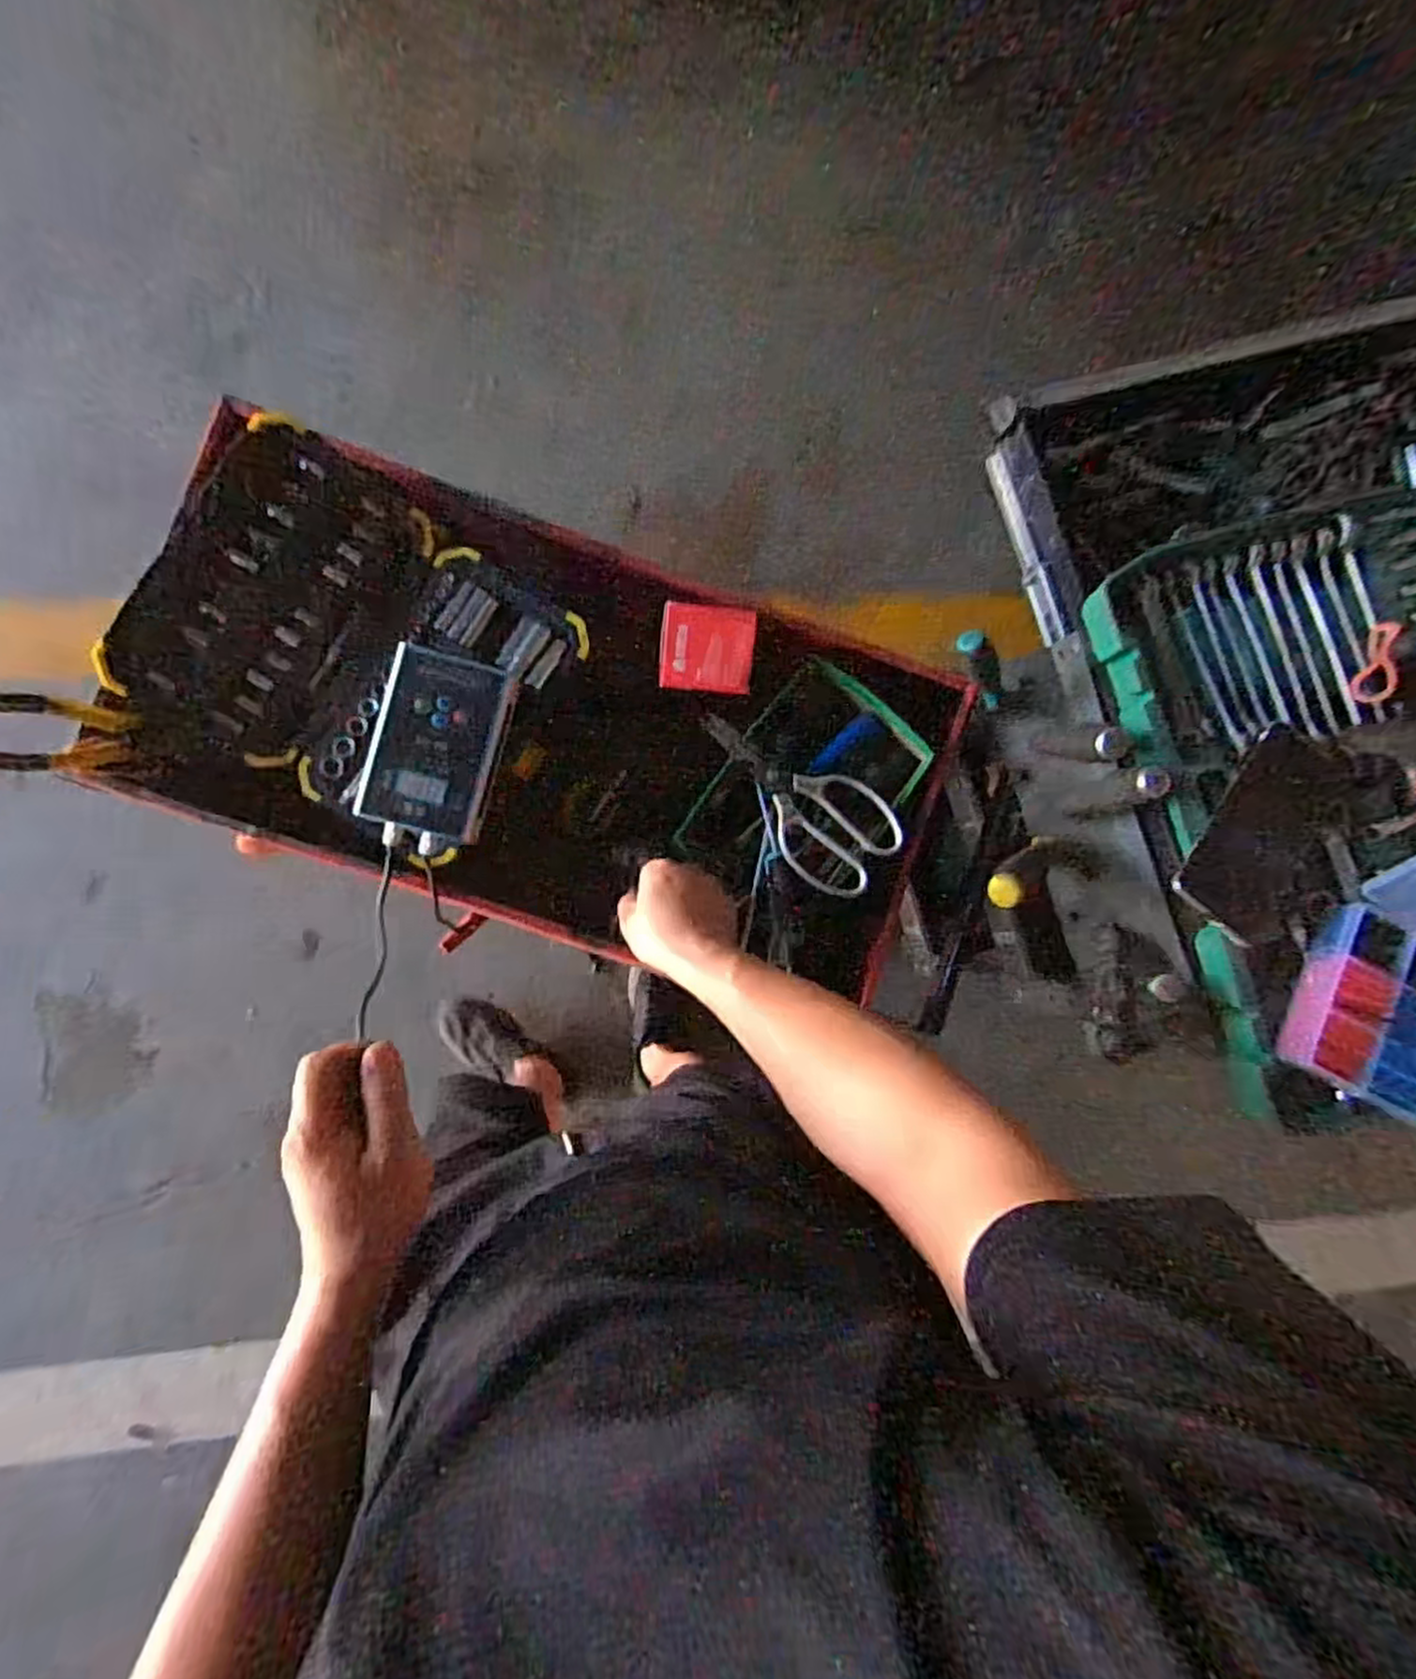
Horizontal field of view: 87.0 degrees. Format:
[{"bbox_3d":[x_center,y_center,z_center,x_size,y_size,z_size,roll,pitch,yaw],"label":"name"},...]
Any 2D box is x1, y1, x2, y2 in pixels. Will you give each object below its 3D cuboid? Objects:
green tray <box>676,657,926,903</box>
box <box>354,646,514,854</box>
[{"bbox_3d":[0.091,-0.041,0.669,0.147,0.034,0.210,36,83,-1],"label":"green tray"},{"bbox_3d":[-0.226,-0.073,0.617,0.097,0.033,0.156,15,84,-4],"label":"box"}]

